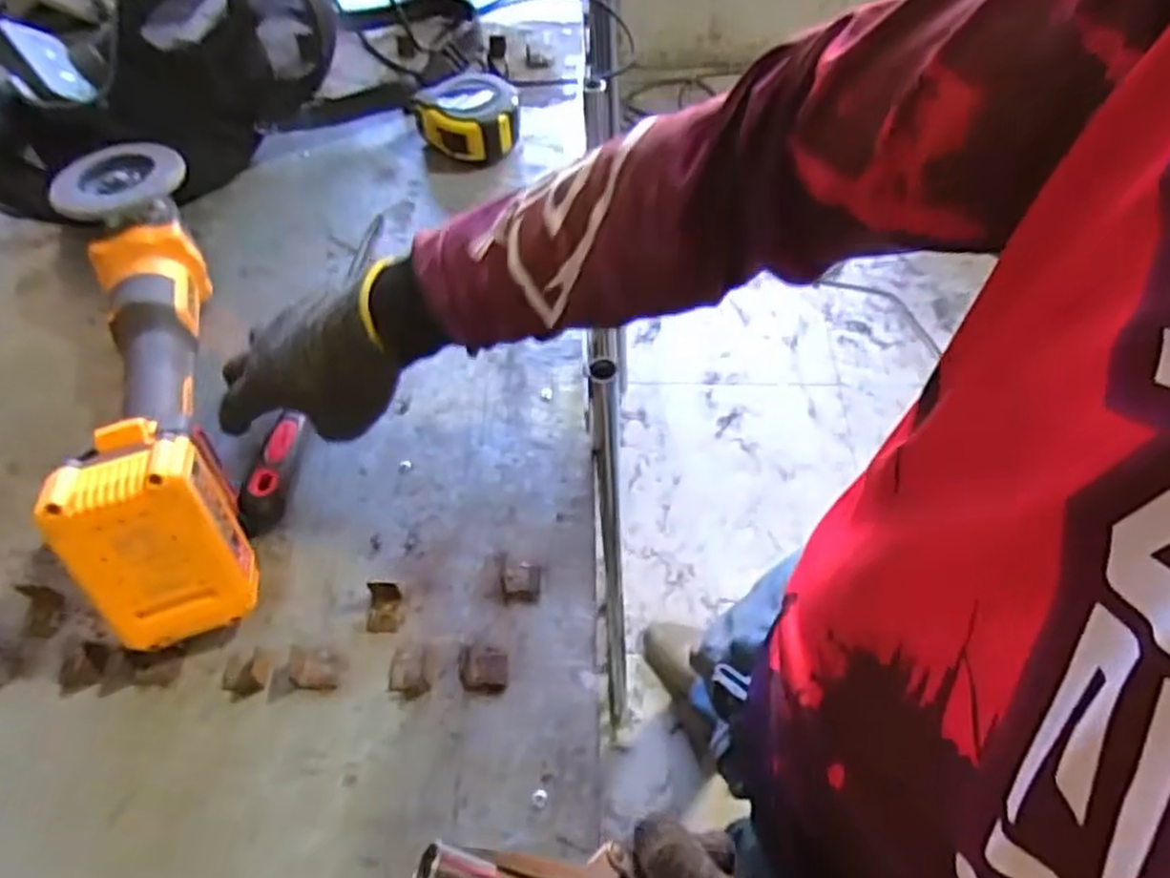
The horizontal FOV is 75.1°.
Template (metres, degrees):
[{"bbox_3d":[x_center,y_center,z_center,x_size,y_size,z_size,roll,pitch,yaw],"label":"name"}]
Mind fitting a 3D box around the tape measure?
[{"bbox_3d":[-0.109,-0.296,0.704,0.092,0.050,0.086,1,58,-1],"label":"tape measure"}]

